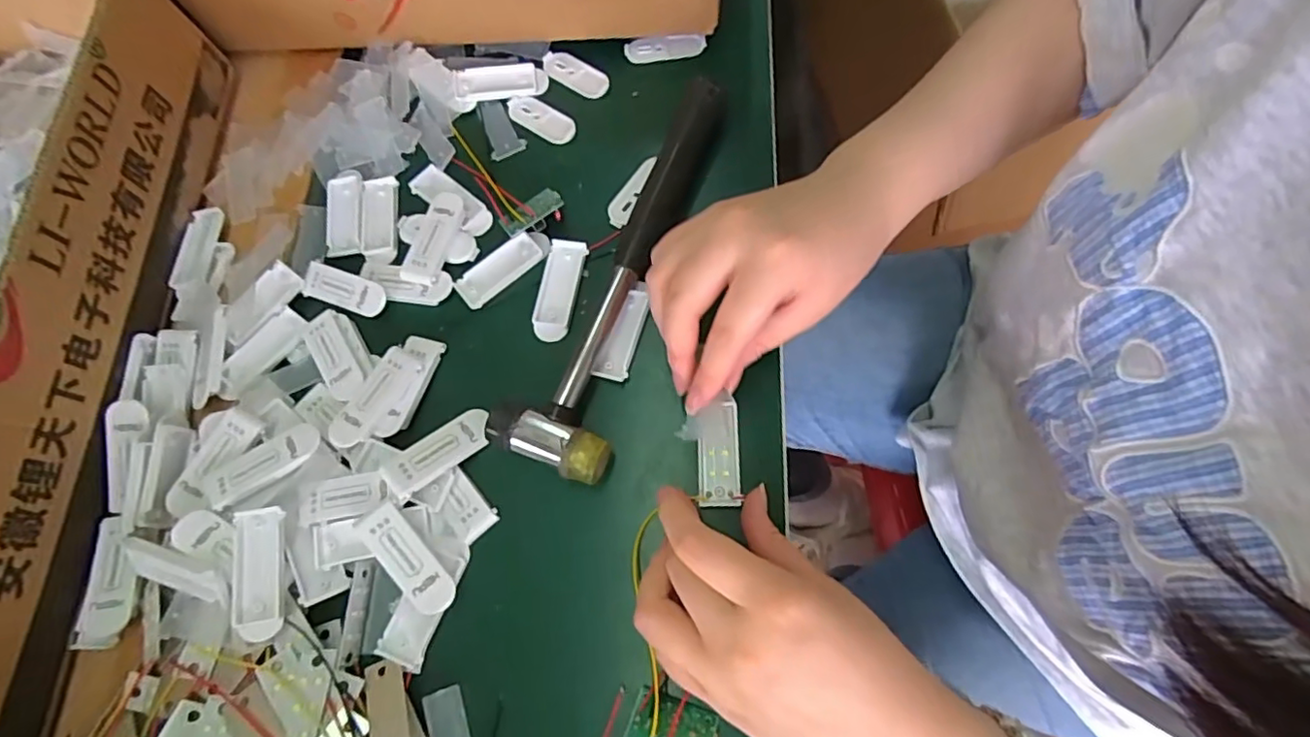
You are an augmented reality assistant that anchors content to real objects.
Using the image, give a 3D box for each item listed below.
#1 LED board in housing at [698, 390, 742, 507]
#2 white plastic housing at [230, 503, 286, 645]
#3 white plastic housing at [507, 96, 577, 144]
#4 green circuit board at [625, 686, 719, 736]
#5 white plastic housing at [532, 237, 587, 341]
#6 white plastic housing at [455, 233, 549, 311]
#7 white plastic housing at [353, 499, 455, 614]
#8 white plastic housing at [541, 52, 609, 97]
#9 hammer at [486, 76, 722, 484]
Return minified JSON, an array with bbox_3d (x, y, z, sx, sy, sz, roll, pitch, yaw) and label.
[{"bbox_3d":[0.032,0.040,0.293,0.020,0.007,0.053,4,74,2],"label":"LED board in housing"},{"bbox_3d":[-0.183,0.093,0.276,0.021,0.009,0.057,-10,70,4],"label":"white plastic housing"},{"bbox_3d":[-0.071,-0.154,0.373,0.051,0.006,0.017,34,78,17],"label":"white plastic housing"},{"bbox_3d":[0.008,0.150,0.251,0.035,0.004,0.028,16,32,9],"label":"green circuit board"},{"bbox_3d":[-0.054,-0.044,0.332,0.021,0.008,0.058,9,72,11],"label":"white plastic housing"},{"bbox_3d":[-0.085,-0.058,0.340,0.056,0.007,0.021,-39,71,-6],"label":"white plastic housing"},{"bbox_3d":[-0.114,0.088,0.278,0.019,0.010,0.055,-41,71,-7],"label":"white plastic housing"},{"bbox_3d":[-0.049,-0.187,0.381,0.050,0.004,0.017,32,78,16],"label":"white plastic housing"},{"bbox_3d":[-0.022,-0.059,0.321,0.059,0.028,0.231,15,70,6],"label":"hammer"}]

